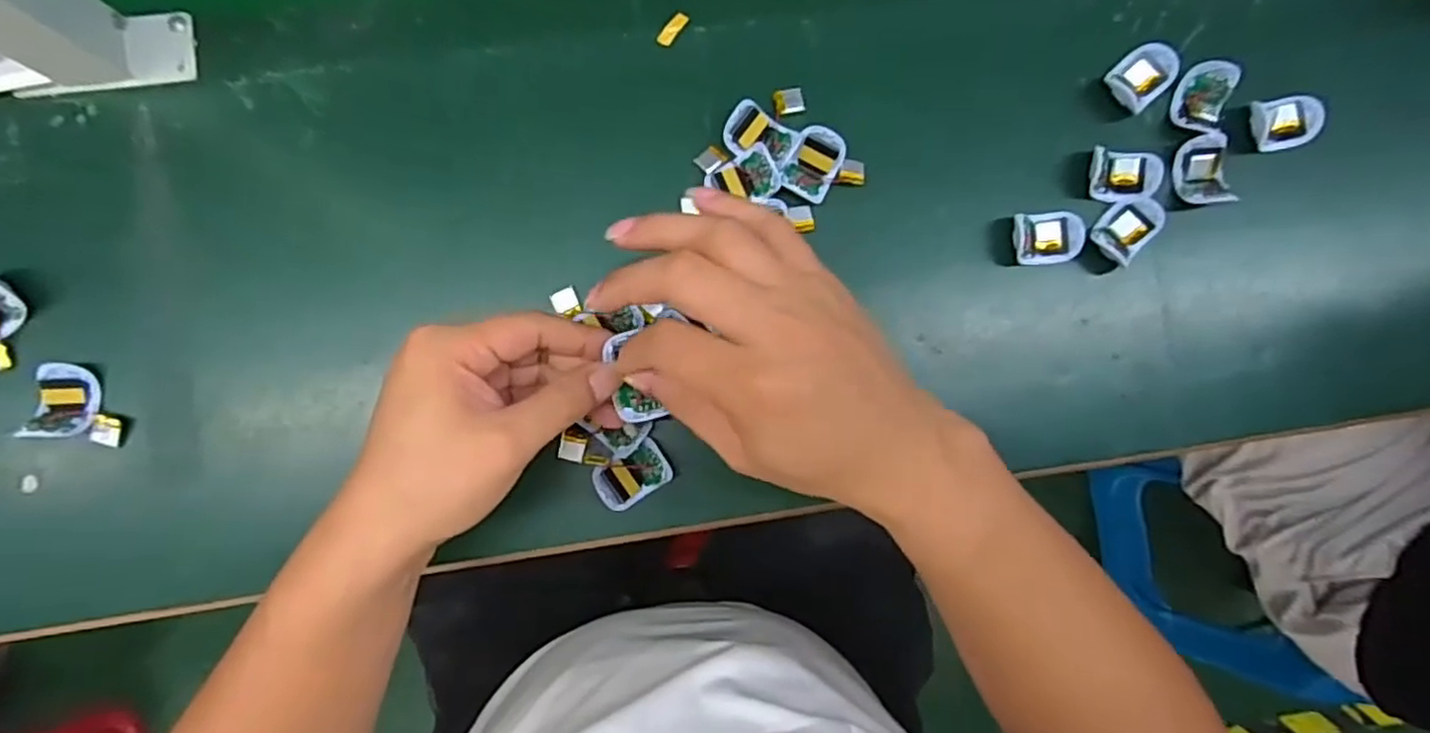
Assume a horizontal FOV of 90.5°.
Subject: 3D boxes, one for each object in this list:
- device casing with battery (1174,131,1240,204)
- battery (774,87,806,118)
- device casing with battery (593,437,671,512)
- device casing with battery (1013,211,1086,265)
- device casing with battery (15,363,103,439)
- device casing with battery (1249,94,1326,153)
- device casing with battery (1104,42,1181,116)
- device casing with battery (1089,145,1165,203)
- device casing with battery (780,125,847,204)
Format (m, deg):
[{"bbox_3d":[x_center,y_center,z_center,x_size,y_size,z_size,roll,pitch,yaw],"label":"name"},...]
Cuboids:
[{"bbox_3d":[0.302,-0.121,0.438,0.029,0.016,0.042,-6,88,-4],"label":"device casing with battery"},{"bbox_3d":[0.045,-0.161,0.429,0.019,0.006,0.016,-11,89,-4],"label":"battery"},{"bbox_3d":[-0.047,0.063,0.412,0.043,0.013,0.028,-30,90,-5],"label":"device casing with battery"},{"bbox_3d":[0.202,-0.079,0.434,0.041,0.016,0.031,-5,88,-4],"label":"device casing with battery"},{"bbox_3d":[-0.360,0.019,0.388,0.030,0.029,0.039,7,87,-4],"label":"device casing with battery"},{"bbox_3d":[0.354,-0.152,0.445,0.038,0.024,0.031,-8,89,-4],"label":"device casing with battery"},{"bbox_3d":[0.264,-0.178,0.437,0.042,0.014,0.032,-42,91,-4],"label":"device casing with battery"},{"bbox_3d":[0.250,-0.117,0.432,0.041,0.011,0.031,3,88,-4],"label":"device casing with battery"},{"bbox_3d":[0.059,-0.119,0.421,0.030,0.013,0.042,24,86,-3],"label":"device casing with battery"}]

